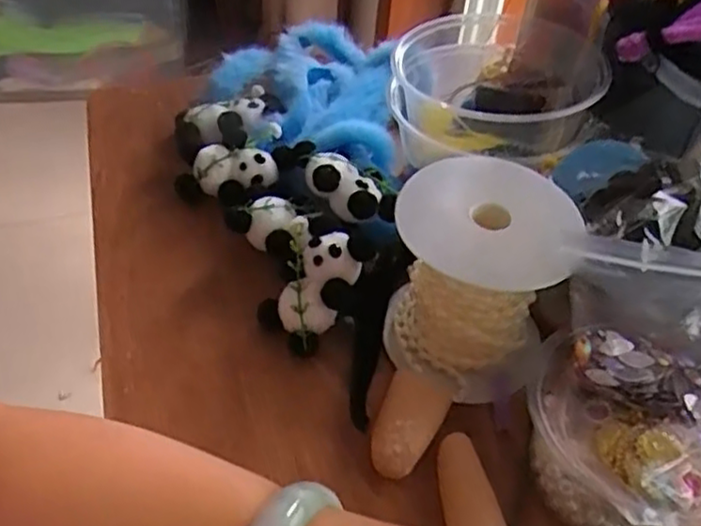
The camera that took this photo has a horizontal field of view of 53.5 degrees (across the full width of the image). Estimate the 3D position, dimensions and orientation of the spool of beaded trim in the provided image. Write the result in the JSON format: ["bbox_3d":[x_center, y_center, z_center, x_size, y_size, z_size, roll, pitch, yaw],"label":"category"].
[{"bbox_3d":[0.055,0.005,0.315,0.072,0.093,0.072,2,47,-3],"label":"spool of beaded trim"}]

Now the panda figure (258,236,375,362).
[{"bbox_3d":[-0.014,0.010,0.340,0.037,0.041,0.056,33,53,23],"label":"panda figure"}]

